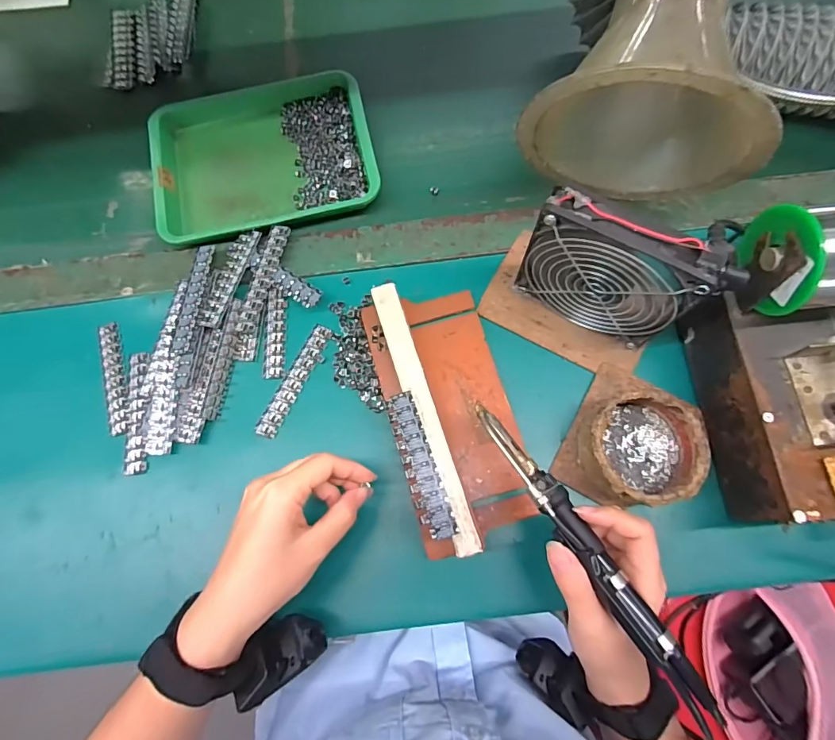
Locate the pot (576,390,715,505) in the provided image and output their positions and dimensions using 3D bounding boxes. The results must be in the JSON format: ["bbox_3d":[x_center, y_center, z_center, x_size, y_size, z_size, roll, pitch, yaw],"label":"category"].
[{"bbox_3d":[0.171,0.059,0.345,0.088,0.041,0.084,-1,72,2],"label":"pot"}]

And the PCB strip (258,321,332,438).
[{"bbox_3d":[-0.108,0.008,0.391,0.019,0.004,0.107,24,75,10],"label":"PCB strip"}]

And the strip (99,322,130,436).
[{"bbox_3d":[-0.270,0.006,0.400,0.019,0.004,0.108,-19,72,-4],"label":"strip"}]

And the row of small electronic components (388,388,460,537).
[{"bbox_3d":[0.001,0.069,0.328,0.023,0.004,0.108,-18,75,-3],"label":"row of small electronic components"}]

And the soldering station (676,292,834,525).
[{"bbox_3d":[0.286,0.022,0.325,0.107,0.082,0.158,-5,72,1],"label":"soldering station"}]

